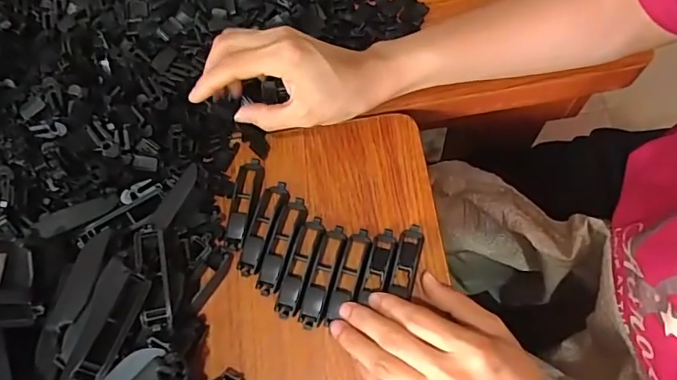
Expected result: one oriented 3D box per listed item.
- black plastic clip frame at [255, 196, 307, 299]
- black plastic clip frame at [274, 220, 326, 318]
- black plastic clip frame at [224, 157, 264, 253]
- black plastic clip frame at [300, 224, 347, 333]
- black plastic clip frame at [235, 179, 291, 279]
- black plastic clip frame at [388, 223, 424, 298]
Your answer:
[{"bbox_3d":[-0.041,0.040,0.359,0.019,0.009,0.077,15,72,11],"label":"black plastic clip frame"},{"bbox_3d":[-0.028,0.056,0.354,0.018,0.008,0.077,15,72,11],"label":"black plastic clip frame"},{"bbox_3d":[-0.075,0.010,0.378,0.021,0.013,0.076,6,70,8],"label":"black plastic clip frame"},{"bbox_3d":[-0.011,0.062,0.351,0.017,0.010,0.077,14,71,11],"label":"black plastic clip frame"},{"bbox_3d":[-0.056,0.027,0.364,0.022,0.014,0.077,13,71,10],"label":"black plastic clip frame"},{"bbox_3d":[0.050,0.049,0.349,0.016,0.009,0.056,15,57,8],"label":"black plastic clip frame"}]

